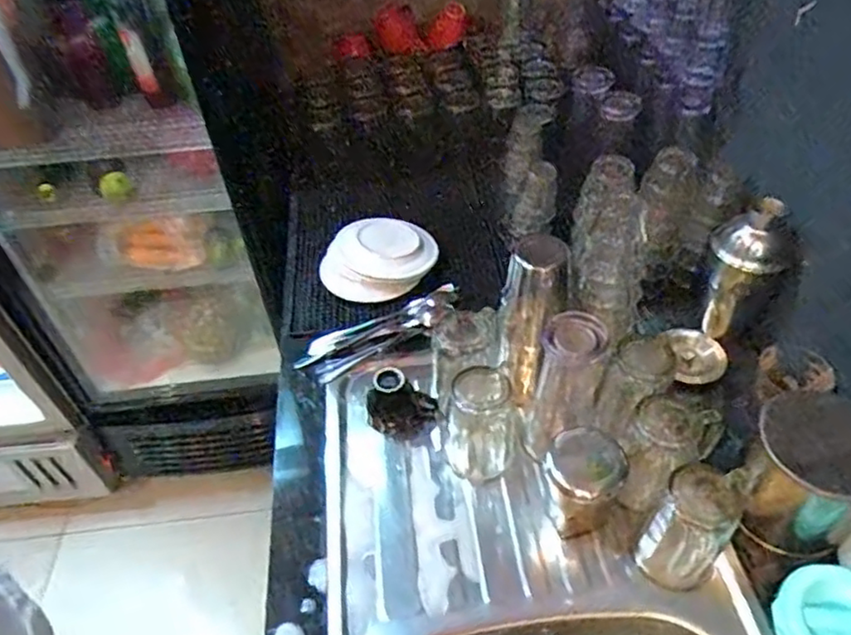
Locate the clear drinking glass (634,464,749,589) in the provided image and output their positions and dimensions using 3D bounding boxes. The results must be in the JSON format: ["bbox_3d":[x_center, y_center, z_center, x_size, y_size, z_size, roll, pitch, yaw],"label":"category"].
[{"bbox_3d":[0.244,0.194,0.596,0.066,0.122,0.070,28,54,29],"label":"clear drinking glass"}]

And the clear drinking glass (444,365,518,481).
[{"bbox_3d":[0.058,0.113,0.679,0.075,0.114,0.067,-8,46,-3],"label":"clear drinking glass"}]

